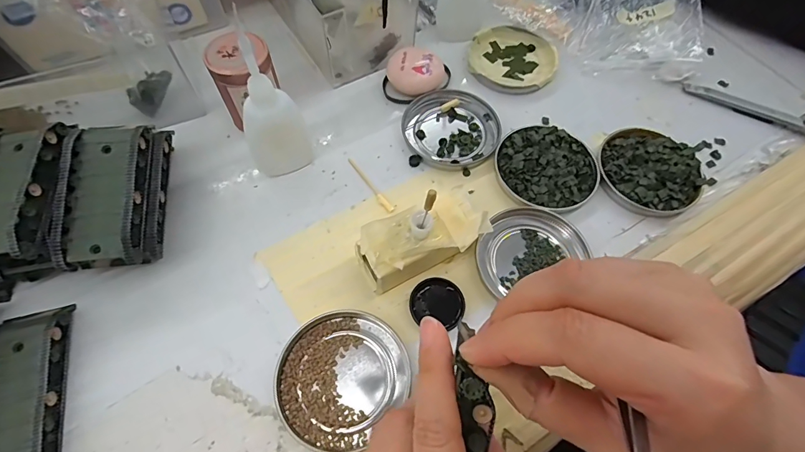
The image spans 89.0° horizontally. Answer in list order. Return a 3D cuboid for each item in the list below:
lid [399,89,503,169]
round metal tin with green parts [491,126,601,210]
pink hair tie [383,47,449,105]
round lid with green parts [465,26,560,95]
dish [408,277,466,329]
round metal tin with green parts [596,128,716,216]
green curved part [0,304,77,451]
[{"bbox_3d":[0.040,-0.082,0.341,0.076,0.007,0.074,1,62,-1],"label":"lid"},{"bbox_3d":[0.112,-0.047,0.319,0.075,0.013,0.075,1,62,-1],"label":"round metal tin with green parts"},{"bbox_3d":[0.013,-0.129,0.355,0.057,0.021,0.044,5,63,1],"label":"pink hair tie"},{"bbox_3d":[0.101,-0.154,0.378,0.080,0.011,0.076,1,62,-1],"label":"round lid with green parts"},{"bbox_3d":[0.023,0.050,0.270,0.035,0.010,0.031,11,62,4],"label":"dish"},{"bbox_3d":[0.193,-0.045,0.320,0.079,0.016,0.078,1,62,-1],"label":"round metal tin with green parts"},{"bbox_3d":[-0.223,0.096,0.236,0.044,0.020,0.094,-13,63,-8],"label":"green curved part"}]

